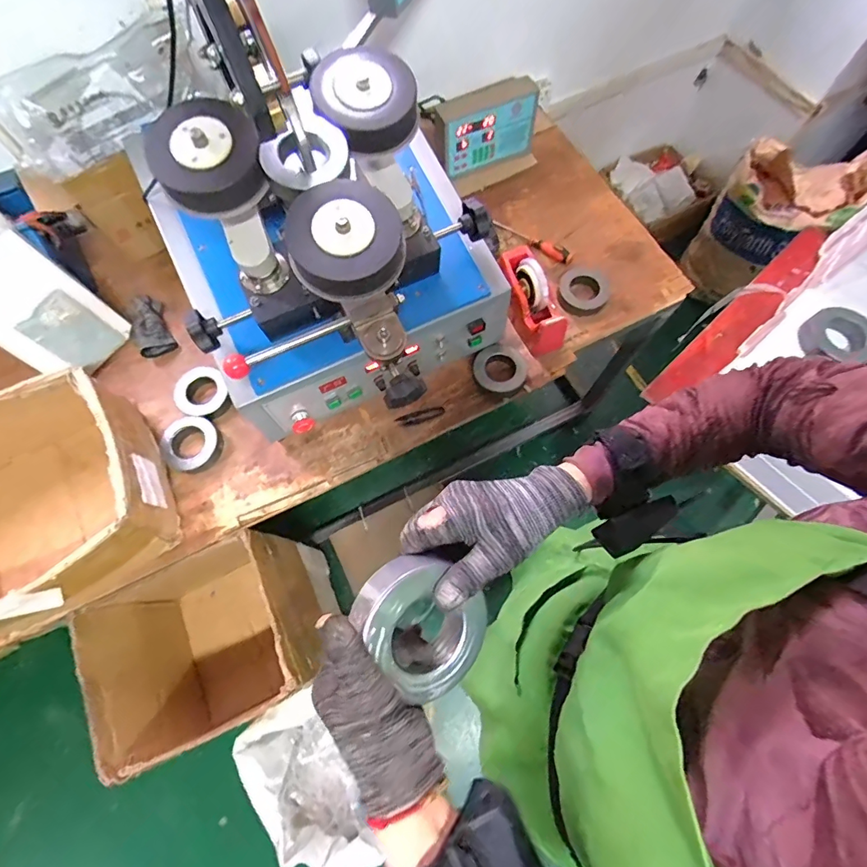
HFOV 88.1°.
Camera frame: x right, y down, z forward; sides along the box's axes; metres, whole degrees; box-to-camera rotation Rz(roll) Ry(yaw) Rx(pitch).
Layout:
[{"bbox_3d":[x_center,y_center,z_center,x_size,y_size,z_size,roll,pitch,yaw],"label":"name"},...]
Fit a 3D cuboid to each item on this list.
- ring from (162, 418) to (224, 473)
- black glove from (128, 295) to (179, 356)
[{"bbox_3d":[-0.460,0.020,0.860,0.100,0.030,0.101,0,70,1],"label":"ring"},{"bbox_3d":[-0.600,-0.231,0.943,0.072,0.036,0.150,-26,72,-8],"label":"black glove"}]

